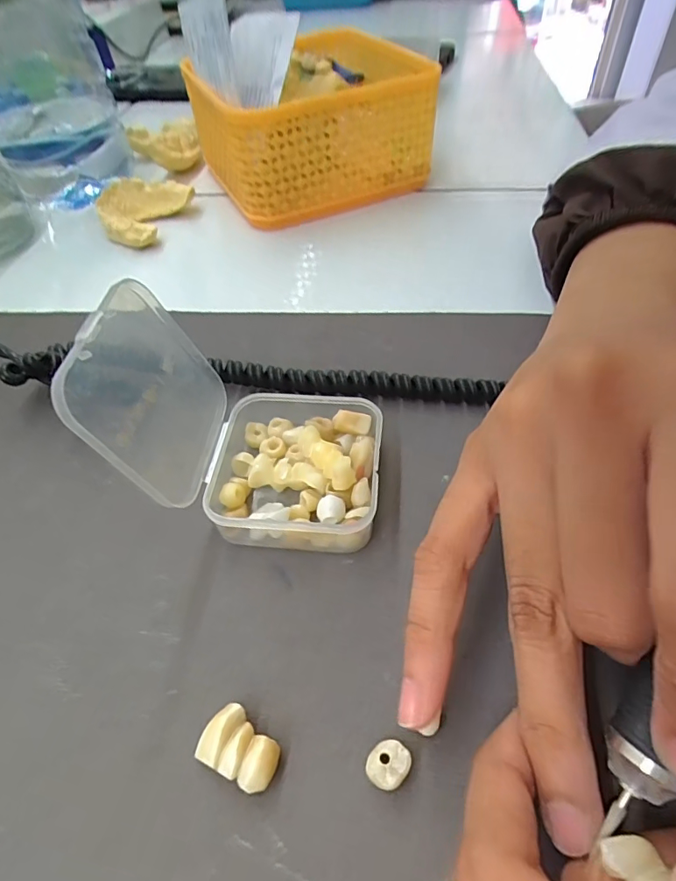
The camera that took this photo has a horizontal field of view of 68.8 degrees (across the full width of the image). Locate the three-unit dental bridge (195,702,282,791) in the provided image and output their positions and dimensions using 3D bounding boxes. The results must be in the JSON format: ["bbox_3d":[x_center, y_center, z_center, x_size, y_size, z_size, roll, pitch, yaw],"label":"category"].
[{"bbox_3d":[-0.024,0.078,0.125,0.020,0.007,0.014,19,54,19],"label":"three-unit dental bridge"}]

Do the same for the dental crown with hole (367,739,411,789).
[{"bbox_3d":[0.012,0.080,0.121,0.009,0.006,0.011,35,60,28],"label":"dental crown with hole"}]

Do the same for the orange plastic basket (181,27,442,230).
[{"bbox_3d":[-0.023,-0.207,0.318,0.136,0.074,0.123,-19,51,-11],"label":"orange plastic basket"}]

